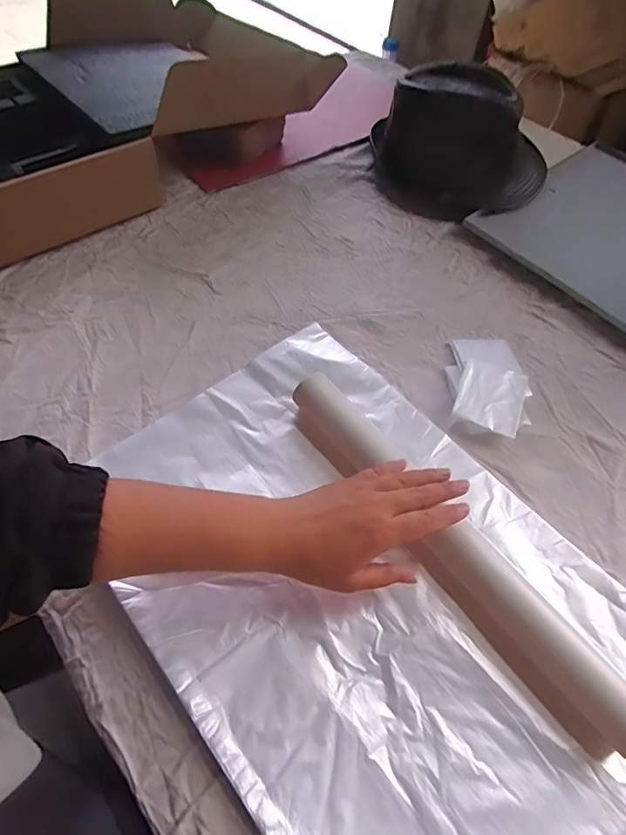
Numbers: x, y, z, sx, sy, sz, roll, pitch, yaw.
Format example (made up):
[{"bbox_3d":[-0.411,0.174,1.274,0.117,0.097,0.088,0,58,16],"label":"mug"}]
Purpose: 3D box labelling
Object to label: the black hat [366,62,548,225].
[{"bbox_3d":[0.214,-0.392,0.691,0.232,0.117,0.210,4,56,0],"label":"black hat"}]

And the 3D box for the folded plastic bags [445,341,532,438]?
[{"bbox_3d":[0.183,-0.037,0.514,0.079,0.018,0.126,8,56,3],"label":"folded plastic bags"}]

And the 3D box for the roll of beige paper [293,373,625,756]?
[{"bbox_3d":[0.110,0.091,0.390,0.047,0.034,0.349,-31,61,-21],"label":"roll of beige paper"}]

